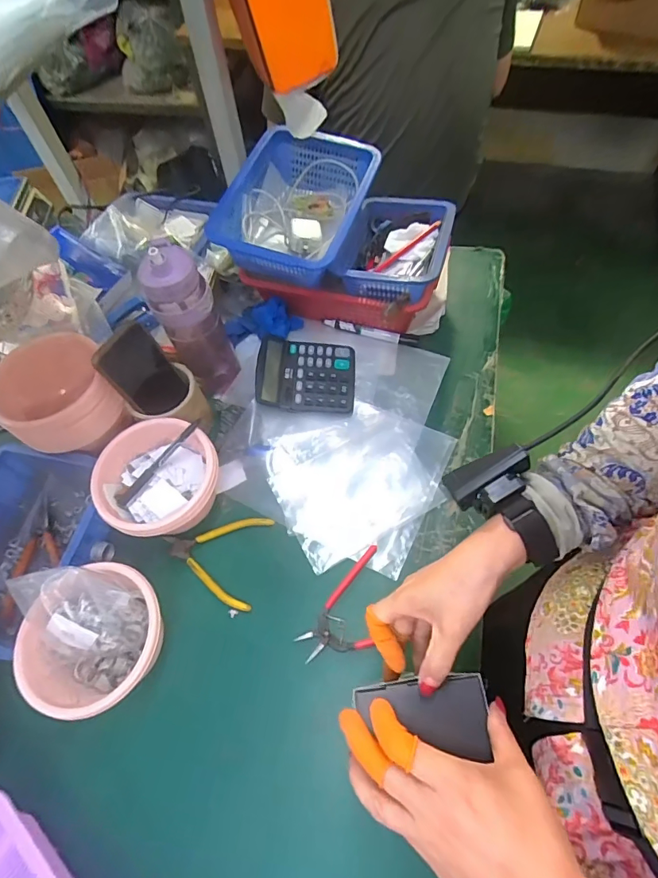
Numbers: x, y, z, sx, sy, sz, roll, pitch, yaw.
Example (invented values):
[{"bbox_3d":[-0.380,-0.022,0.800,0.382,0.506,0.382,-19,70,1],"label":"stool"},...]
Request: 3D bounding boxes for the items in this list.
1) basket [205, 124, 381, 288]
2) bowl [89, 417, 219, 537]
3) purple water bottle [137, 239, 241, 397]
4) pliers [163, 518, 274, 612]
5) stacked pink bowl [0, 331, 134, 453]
[{"bbox_3d":[-0.050,-0.356,0.711,0.199,0.091,0.264,15,62,12],"label":"basket"},{"bbox_3d":[-0.225,0.060,0.604,0.142,0.092,0.148,-2,60,3],"label":"bowl"},{"bbox_3d":[-0.194,-0.161,0.643,0.085,0.242,0.067,-28,62,-12],"label":"purple water bottle"},{"bbox_3d":[-0.156,0.155,0.607,0.137,0.007,0.119,7,61,8],"label":"pliers"},{"bbox_3d":[-0.360,-0.056,0.626,0.121,0.116,0.124,-2,60,3],"label":"stacked pink bowl"}]

